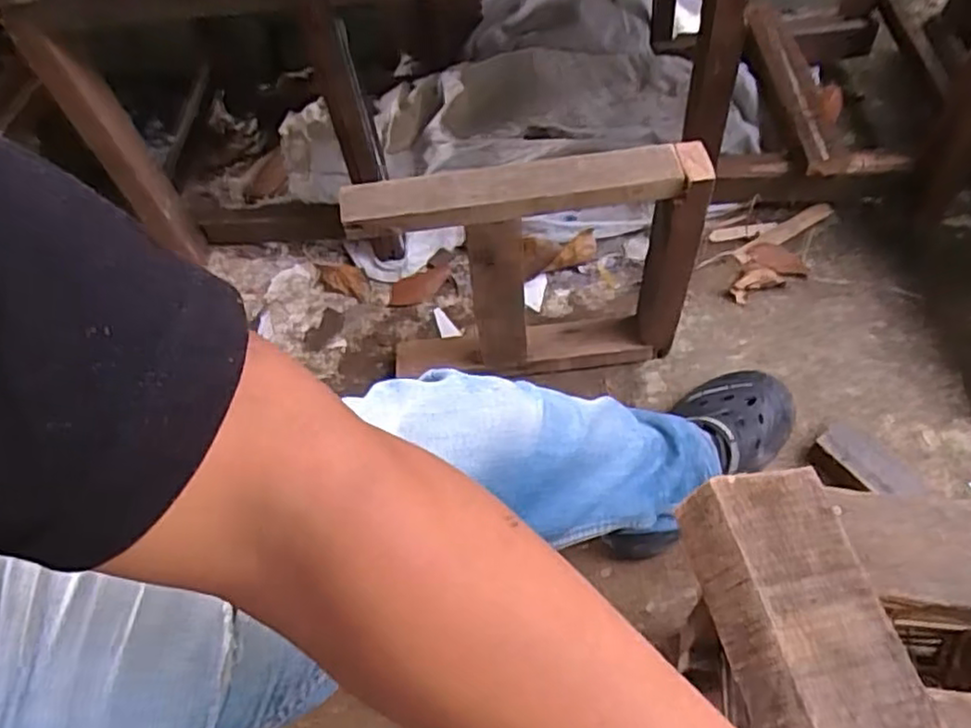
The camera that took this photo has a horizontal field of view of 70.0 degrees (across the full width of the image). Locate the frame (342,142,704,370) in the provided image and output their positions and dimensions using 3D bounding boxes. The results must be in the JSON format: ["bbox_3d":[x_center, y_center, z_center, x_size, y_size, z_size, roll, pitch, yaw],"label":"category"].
[{"bbox_3d":[0.051,-0.088,0.813,0.360,0.340,0.080,-3,56,3],"label":"frame"}]

